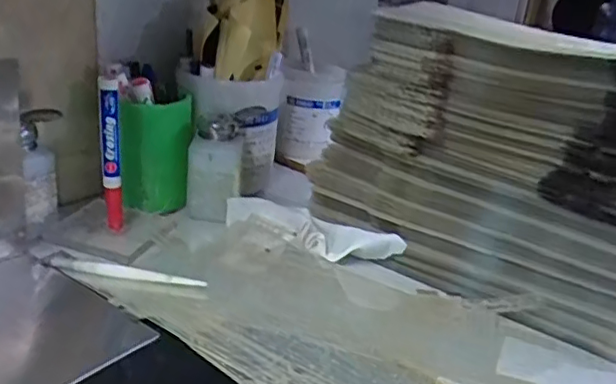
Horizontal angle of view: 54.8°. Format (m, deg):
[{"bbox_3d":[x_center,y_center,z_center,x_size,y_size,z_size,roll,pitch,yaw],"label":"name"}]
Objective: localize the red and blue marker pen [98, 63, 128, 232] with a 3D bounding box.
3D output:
[{"bbox_3d":[-0.178,-0.036,0.540,0.018,0.156,0.017,21,26,30],"label":"red and blue marker pen"}]

